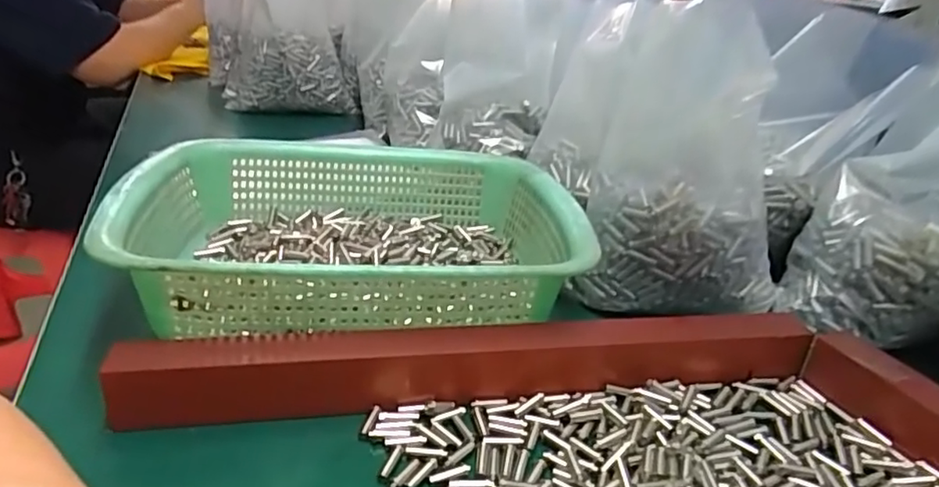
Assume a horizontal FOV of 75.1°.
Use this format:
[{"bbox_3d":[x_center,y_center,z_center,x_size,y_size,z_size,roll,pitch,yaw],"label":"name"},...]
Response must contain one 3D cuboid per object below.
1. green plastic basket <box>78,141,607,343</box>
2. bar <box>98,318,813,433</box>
[{"bbox_3d":[-0.076,-0.012,0.439,0.289,0.077,0.228,-1,27,-9],"label":"green plastic basket"},{"bbox_3d":[0.013,0.066,0.347,0.386,0.036,0.029,-1,28,-10],"label":"bar"}]

